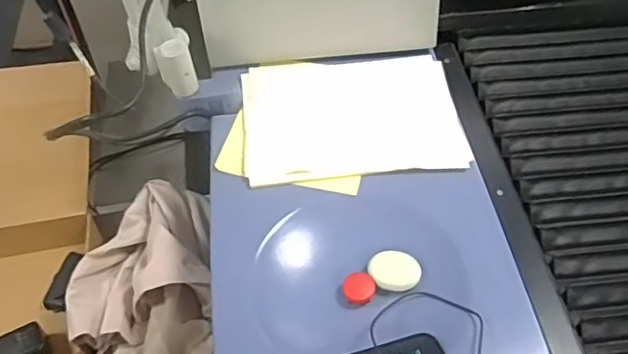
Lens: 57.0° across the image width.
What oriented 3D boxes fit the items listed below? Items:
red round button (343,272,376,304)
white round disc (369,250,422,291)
[{"bbox_3d":[0.055,0.135,0.704,0.038,0.009,0.038,-1,51,1],"label":"red round button"},{"bbox_3d":[0.099,0.115,0.713,0.062,0.008,0.048,7,52,8],"label":"white round disc"}]

